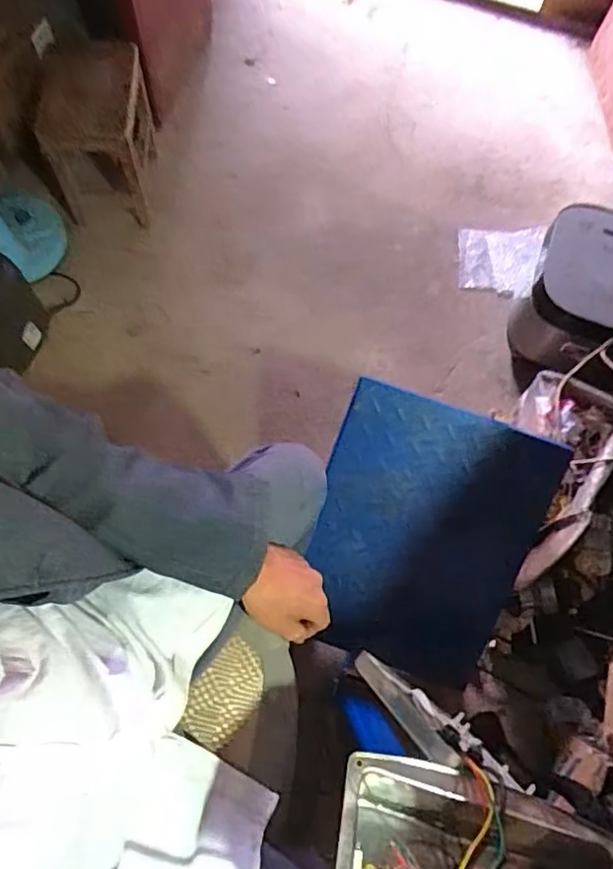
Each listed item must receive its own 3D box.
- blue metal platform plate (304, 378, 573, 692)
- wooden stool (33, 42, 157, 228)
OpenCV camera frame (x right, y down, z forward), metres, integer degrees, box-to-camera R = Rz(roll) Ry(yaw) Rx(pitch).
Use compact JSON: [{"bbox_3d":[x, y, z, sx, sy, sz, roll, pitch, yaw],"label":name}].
[{"bbox_3d":[0.179,0.173,0.912,0.339,0.038,0.451,15,102,1],"label":"blue metal platform plate"},{"bbox_3d":[-0.430,-0.619,1.193,0.197,0.275,0.266,-1,68,-2],"label":"wooden stool"}]

